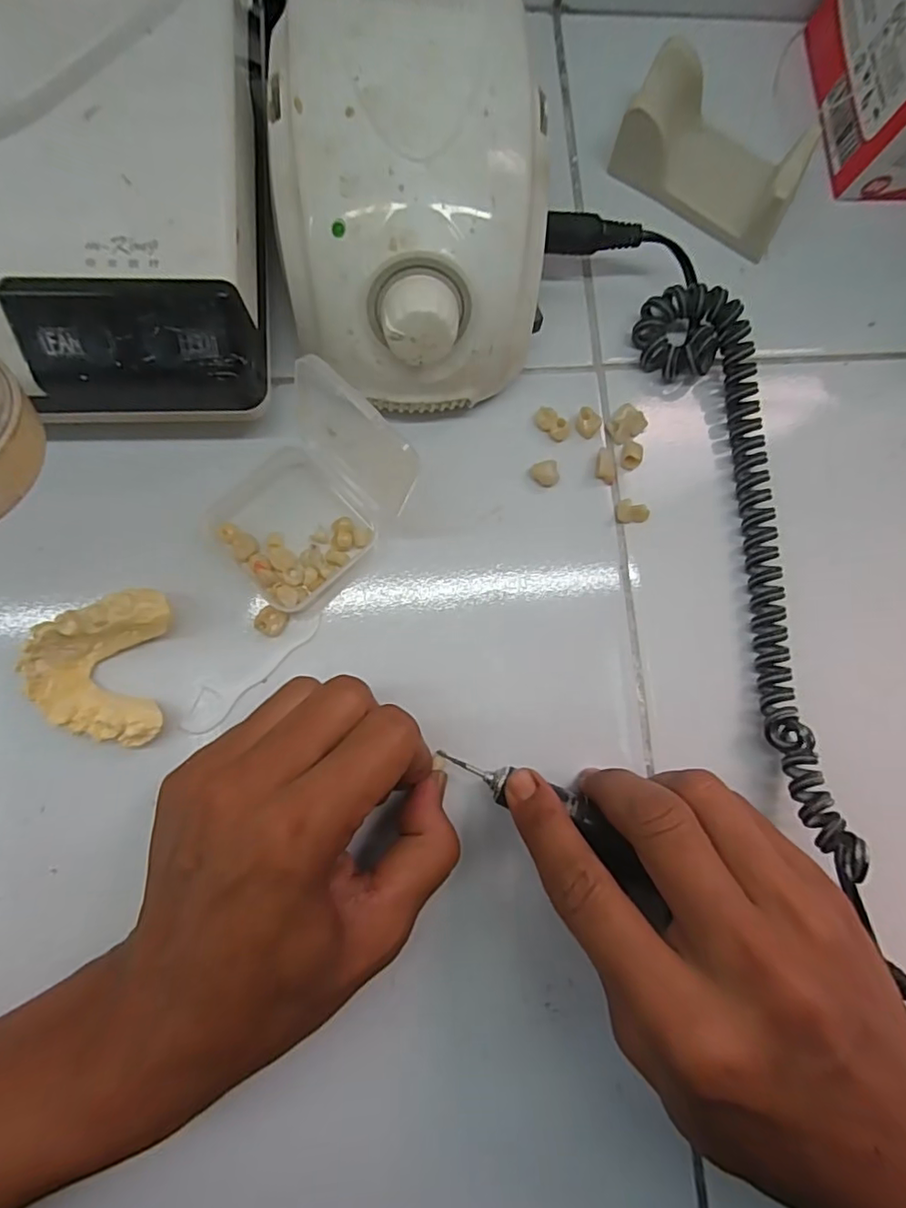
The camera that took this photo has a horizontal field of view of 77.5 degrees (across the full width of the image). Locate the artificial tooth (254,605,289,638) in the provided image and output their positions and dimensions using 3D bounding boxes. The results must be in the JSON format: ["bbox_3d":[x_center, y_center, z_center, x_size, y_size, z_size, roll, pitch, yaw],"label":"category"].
[{"bbox_3d":[-0.077,0.008,0.241,0.012,0.006,0.012,1,84,-6],"label":"artificial tooth"}]

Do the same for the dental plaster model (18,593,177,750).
[{"bbox_3d":[-0.139,0.024,0.225,0.047,0.023,0.060,6,83,-6],"label":"dental plaster model"}]

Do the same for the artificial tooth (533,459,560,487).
[{"bbox_3d":[0.044,-0.060,0.259,0.013,0.008,0.011,-16,86,-8],"label":"artificial tooth"}]

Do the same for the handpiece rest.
[{"bbox_3d":[0.124,-0.215,0.271,0.086,0.030,0.054,27,82,-3],"label":"handpiece rest"}]

